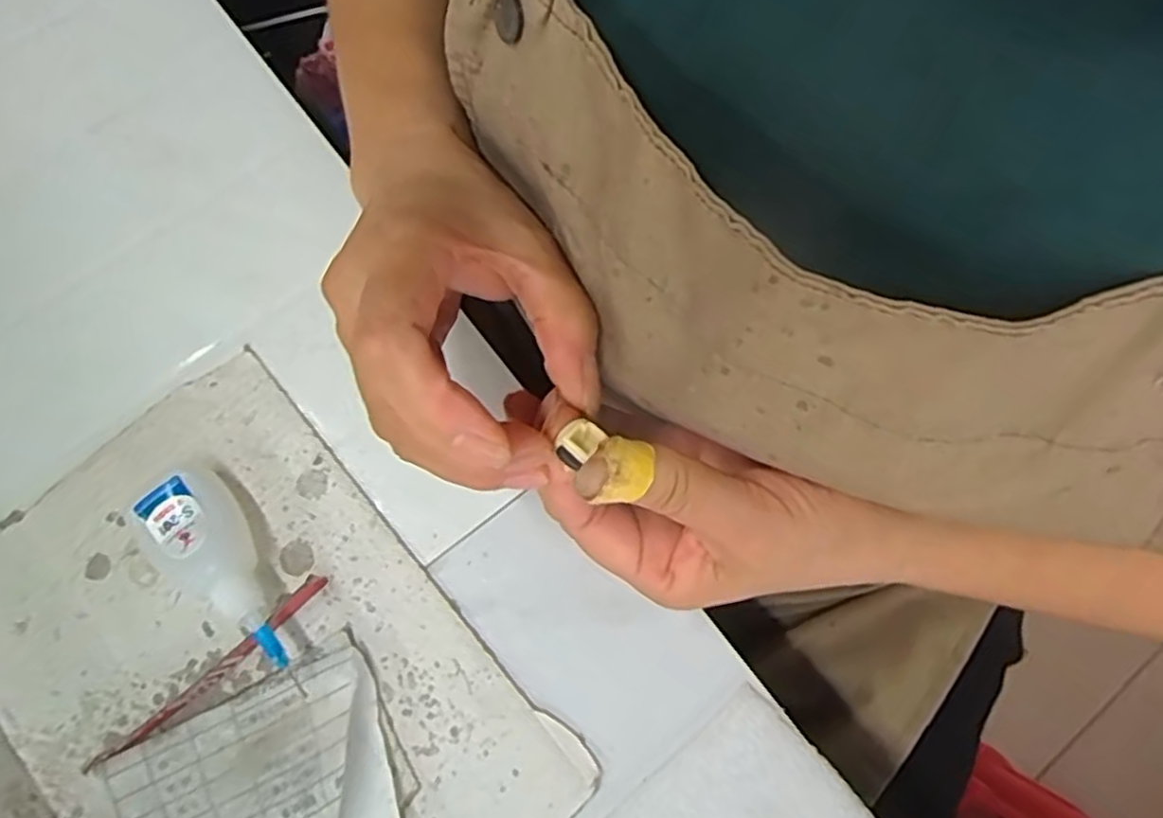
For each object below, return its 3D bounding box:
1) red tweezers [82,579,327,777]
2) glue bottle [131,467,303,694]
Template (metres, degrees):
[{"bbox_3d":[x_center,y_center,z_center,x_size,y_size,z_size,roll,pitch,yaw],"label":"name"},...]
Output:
[{"bbox_3d":[-0.139,0.098,0.278,0.099,0.007,0.008,-41,77,-9],"label":"red tweezers"},{"bbox_3d":[-0.132,0.062,0.281,0.031,0.024,0.084,-40,77,-9],"label":"glue bottle"}]

